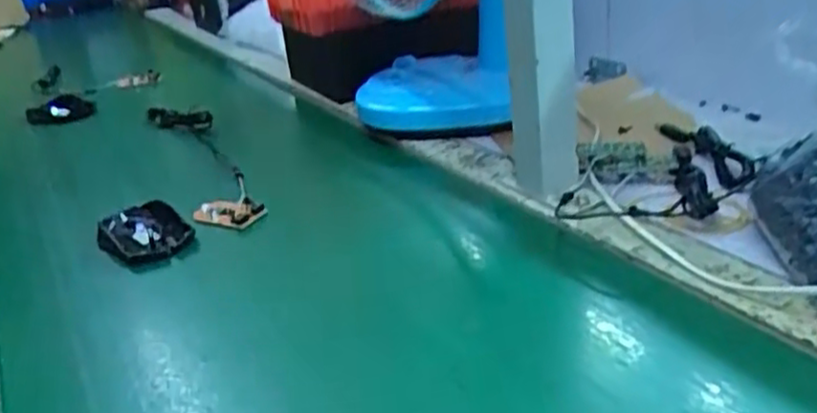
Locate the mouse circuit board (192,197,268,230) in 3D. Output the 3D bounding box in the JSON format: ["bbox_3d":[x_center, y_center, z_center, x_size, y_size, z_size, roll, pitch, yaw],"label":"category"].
[{"bbox_3d":[-0.162,0.006,0.666,0.072,0.018,0.026,1,28,19],"label":"mouse circuit board"}]

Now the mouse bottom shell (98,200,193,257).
[{"bbox_3d":[-0.242,0.022,0.651,0.066,0.019,0.107,-24,30,-27],"label":"mouse bottom shell"}]

